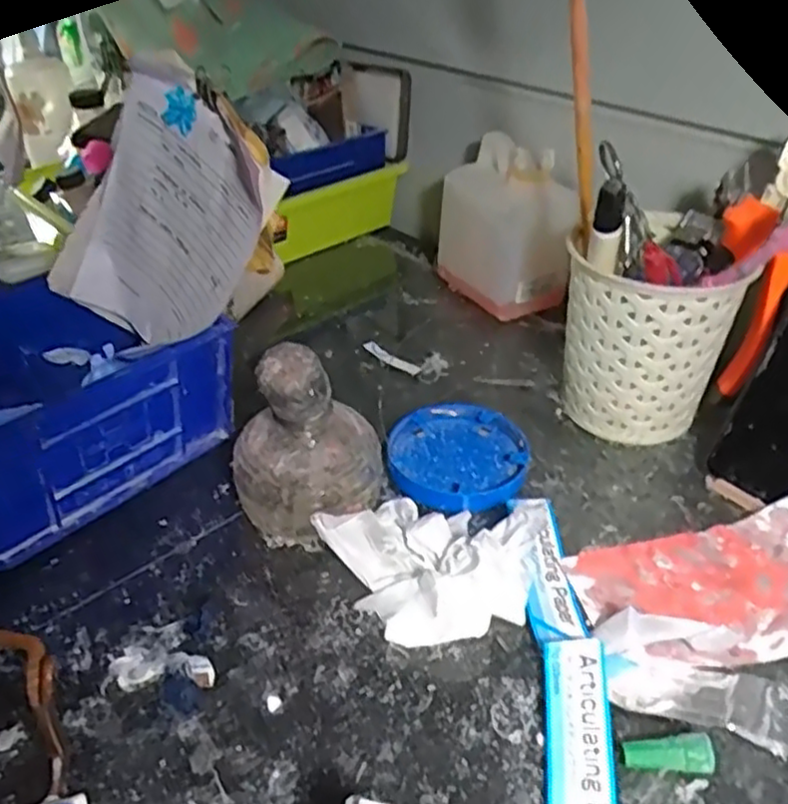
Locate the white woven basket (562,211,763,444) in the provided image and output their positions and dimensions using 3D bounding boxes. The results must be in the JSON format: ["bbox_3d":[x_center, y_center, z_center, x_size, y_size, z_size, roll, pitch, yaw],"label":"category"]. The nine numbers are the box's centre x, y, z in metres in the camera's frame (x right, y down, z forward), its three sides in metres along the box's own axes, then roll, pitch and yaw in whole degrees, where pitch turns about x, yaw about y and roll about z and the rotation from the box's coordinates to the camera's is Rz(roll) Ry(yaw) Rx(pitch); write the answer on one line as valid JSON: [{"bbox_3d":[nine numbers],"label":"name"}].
[{"bbox_3d":[0.148,-0.042,0.442,0.089,0.108,0.095,6,37,9],"label":"white woven basket"}]

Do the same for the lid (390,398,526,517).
[{"bbox_3d":[0.037,0.031,0.423,0.077,0.014,0.082,0,37,0],"label":"lid"}]

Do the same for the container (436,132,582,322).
[{"bbox_3d":[0.082,-0.132,0.557,0.057,0.117,0.109,-22,42,-26],"label":"container"}]

